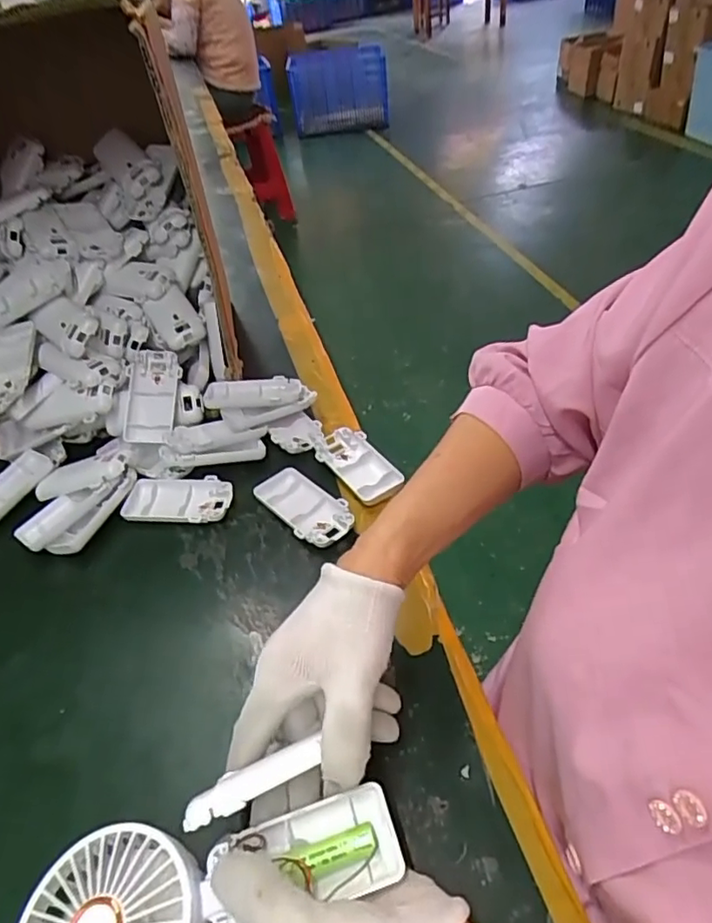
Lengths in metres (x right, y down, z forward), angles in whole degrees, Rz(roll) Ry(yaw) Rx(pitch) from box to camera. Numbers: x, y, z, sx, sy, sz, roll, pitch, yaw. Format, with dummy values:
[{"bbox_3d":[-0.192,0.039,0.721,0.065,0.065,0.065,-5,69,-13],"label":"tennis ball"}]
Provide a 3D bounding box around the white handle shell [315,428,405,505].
[{"bbox_3d":[0.002,0.001,0.538,0.049,0.010,0.099,-31,48,-23],"label":"white handle shell"}]

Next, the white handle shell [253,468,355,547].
[{"bbox_3d":[-0.045,0.040,0.505,0.048,0.012,0.095,-36,50,-26],"label":"white handle shell"}]

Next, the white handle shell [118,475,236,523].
[{"bbox_3d":[-0.160,0.036,0.524,0.095,0.016,0.048,1,44,9],"label":"white handle shell"}]

